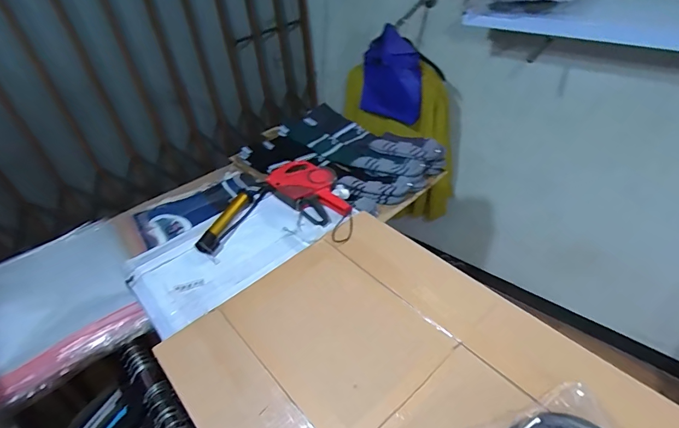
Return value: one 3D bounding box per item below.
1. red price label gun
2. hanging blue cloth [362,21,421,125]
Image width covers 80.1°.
[{"bbox_3d":[-0.068,-0.058,0.967,0.138,0.047,0.227,-29,46,-24],"label":"red price label gun"},{"bbox_3d":[0.195,-0.515,1.542,0.228,0.348,0.085,3,41,10],"label":"hanging blue cloth"}]

